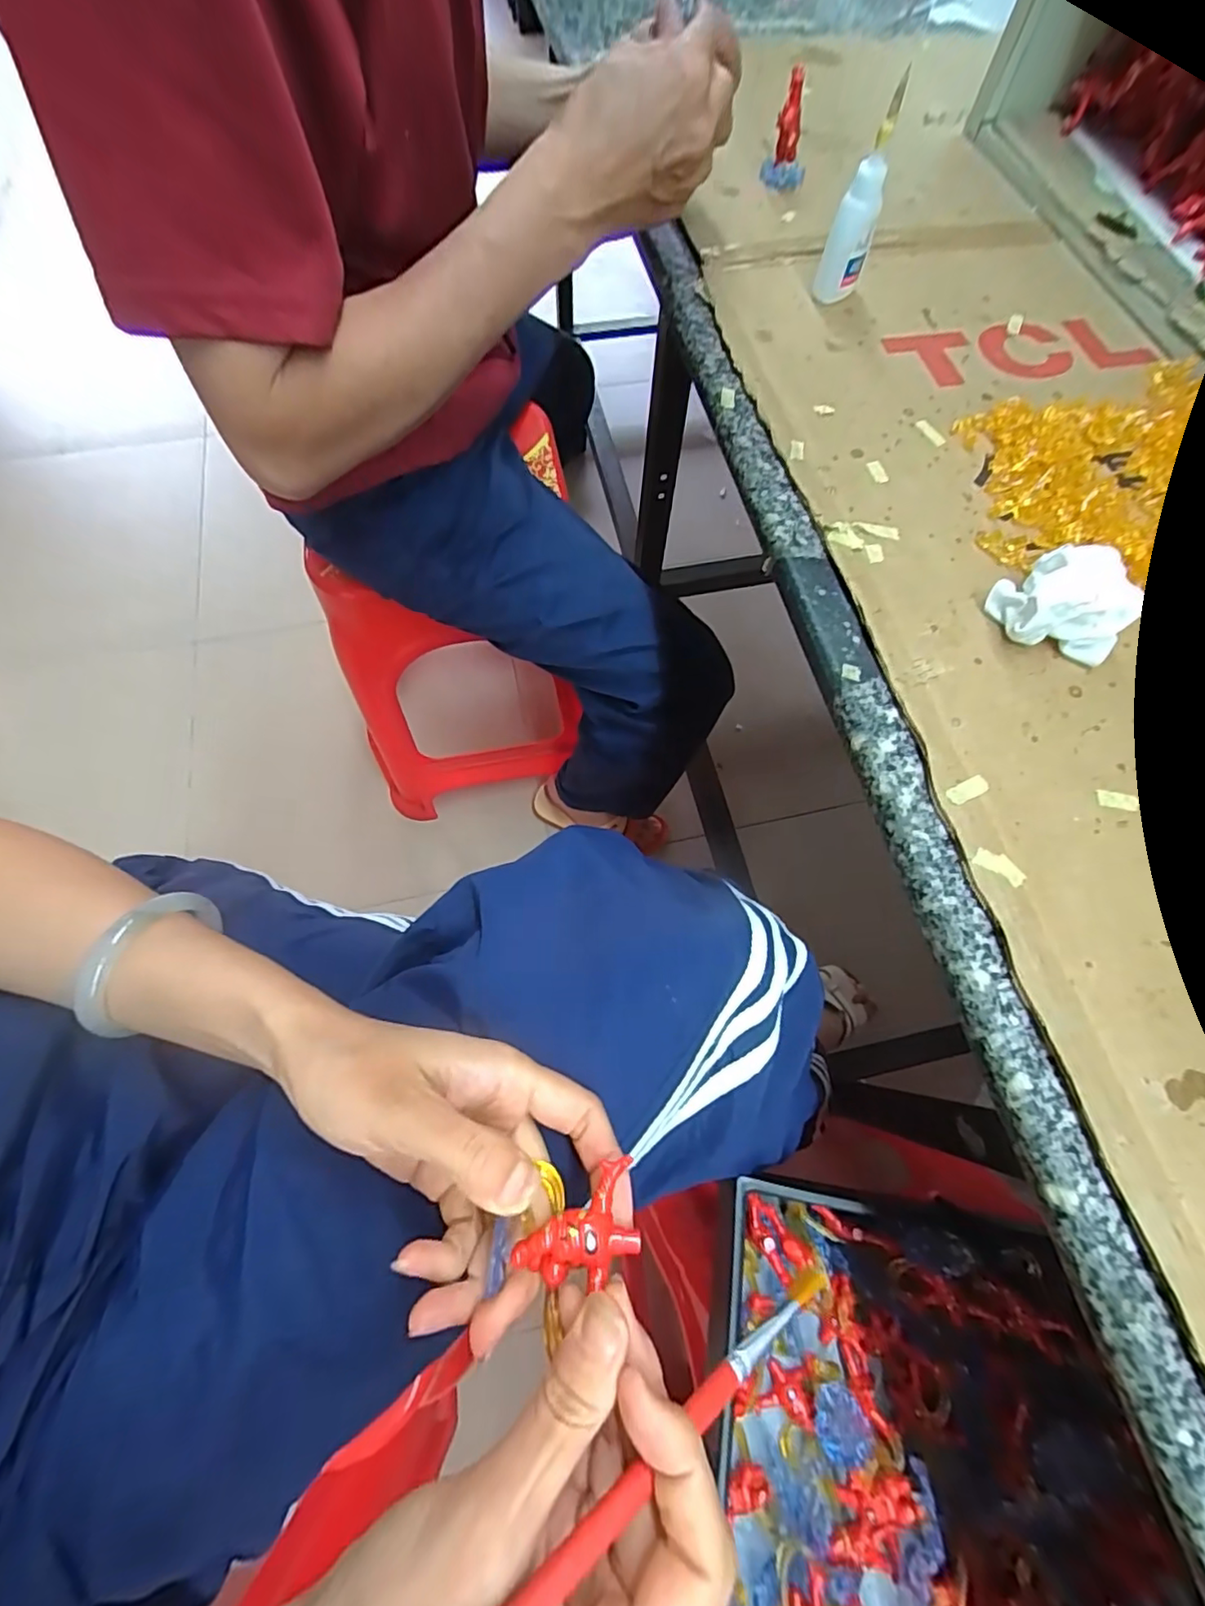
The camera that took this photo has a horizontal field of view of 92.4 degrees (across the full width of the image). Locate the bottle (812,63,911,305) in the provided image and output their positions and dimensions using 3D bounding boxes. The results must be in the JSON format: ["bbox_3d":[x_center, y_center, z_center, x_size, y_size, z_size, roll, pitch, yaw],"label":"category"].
[{"bbox_3d":[0.150,-0.346,0.337,0.024,0.087,0.024,22,69,7],"label":"bottle"}]

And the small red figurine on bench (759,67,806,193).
[{"bbox_3d":[0.132,-0.468,0.401,0.029,0.049,0.031,17,69,5],"label":"small red figurine on bench"}]

